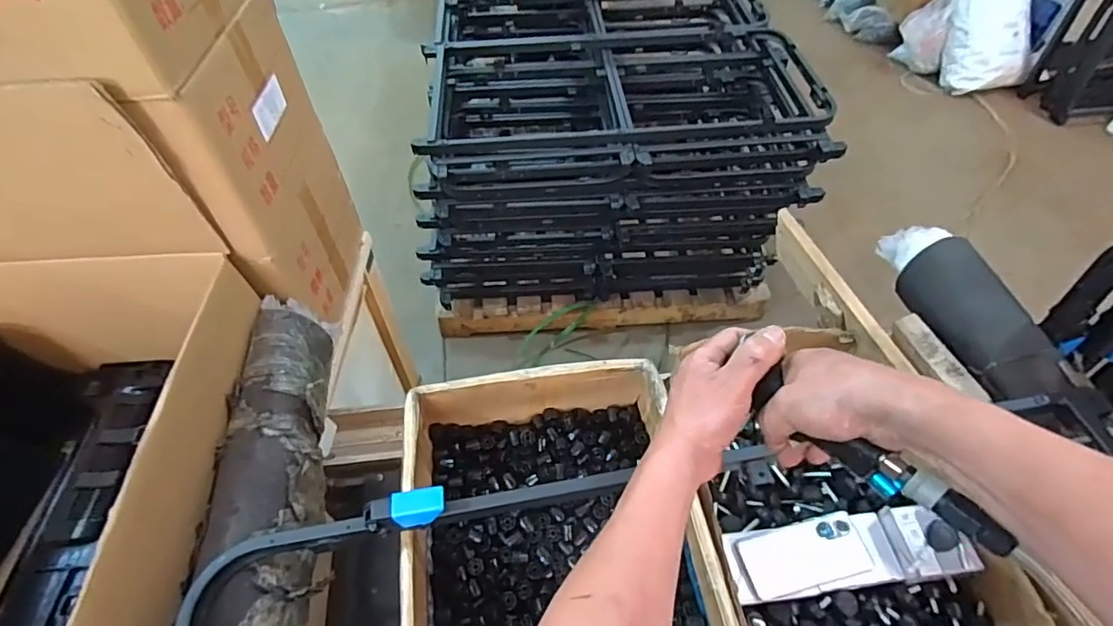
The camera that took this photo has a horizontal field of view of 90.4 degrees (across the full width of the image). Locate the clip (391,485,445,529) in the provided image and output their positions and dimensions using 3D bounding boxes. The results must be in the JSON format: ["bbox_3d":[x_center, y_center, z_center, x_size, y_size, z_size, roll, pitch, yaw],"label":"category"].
[{"bbox_3d":[-0.144,0.204,0.581,0.055,0.027,0.030,-7,53,-3],"label":"clip"}]

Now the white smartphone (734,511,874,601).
[{"bbox_3d":[0.317,0.308,0.705,0.160,0.015,0.075,-13,57,-8],"label":"white smartphone"}]

